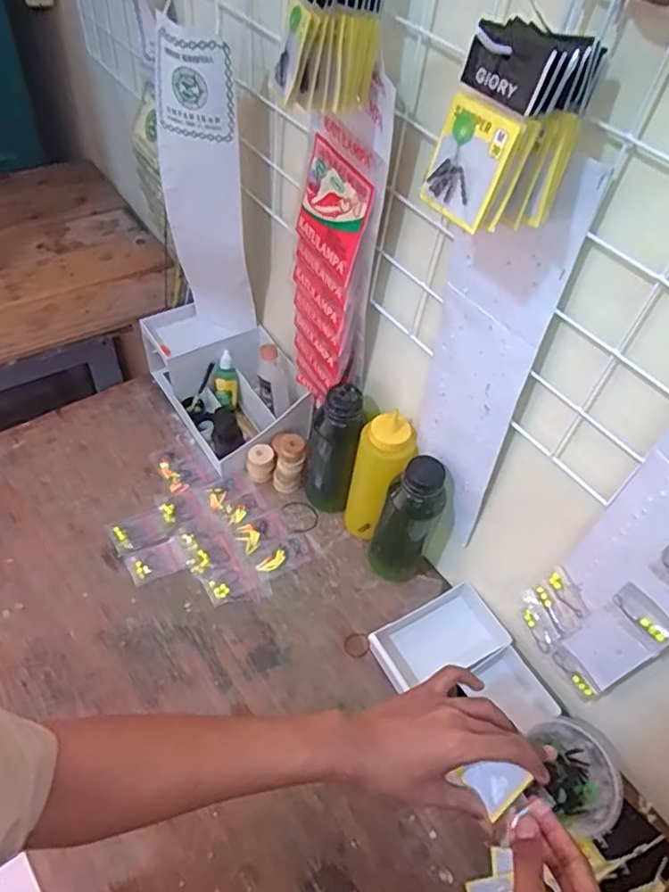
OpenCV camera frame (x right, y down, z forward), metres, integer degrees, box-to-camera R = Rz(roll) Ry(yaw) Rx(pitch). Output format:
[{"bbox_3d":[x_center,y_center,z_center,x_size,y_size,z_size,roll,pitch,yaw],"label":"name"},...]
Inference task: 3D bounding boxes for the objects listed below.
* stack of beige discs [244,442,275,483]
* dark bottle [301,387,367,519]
[{"bbox_3d":[-0.096,0.022,0.783,0.036,0.041,0.031,-7,55,-10],"label":"stack of beige discs"},{"bbox_3d":[-0.001,0.013,0.713,0.053,0.186,0.058,3,54,-4],"label":"dark bottle"}]

